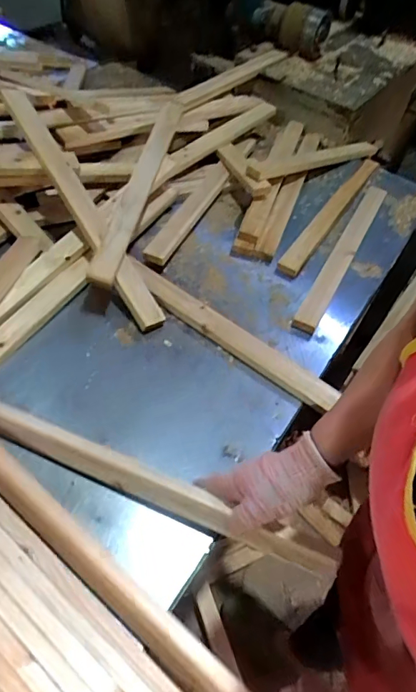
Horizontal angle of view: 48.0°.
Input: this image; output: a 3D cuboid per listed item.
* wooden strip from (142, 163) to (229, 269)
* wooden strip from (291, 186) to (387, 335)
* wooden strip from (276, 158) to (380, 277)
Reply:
[{"bbox_3d":[-0.037,-0.272,0.939,0.048,0.024,0.356,21,52,10],"label":"wooden strip"},{"bbox_3d":[0.279,-0.203,0.927,0.040,0.019,0.518,25,53,13],"label":"wooden strip"},{"bbox_3d":[0.273,-0.294,0.997,0.038,0.013,0.504,28,53,16],"label":"wooden strip"}]

